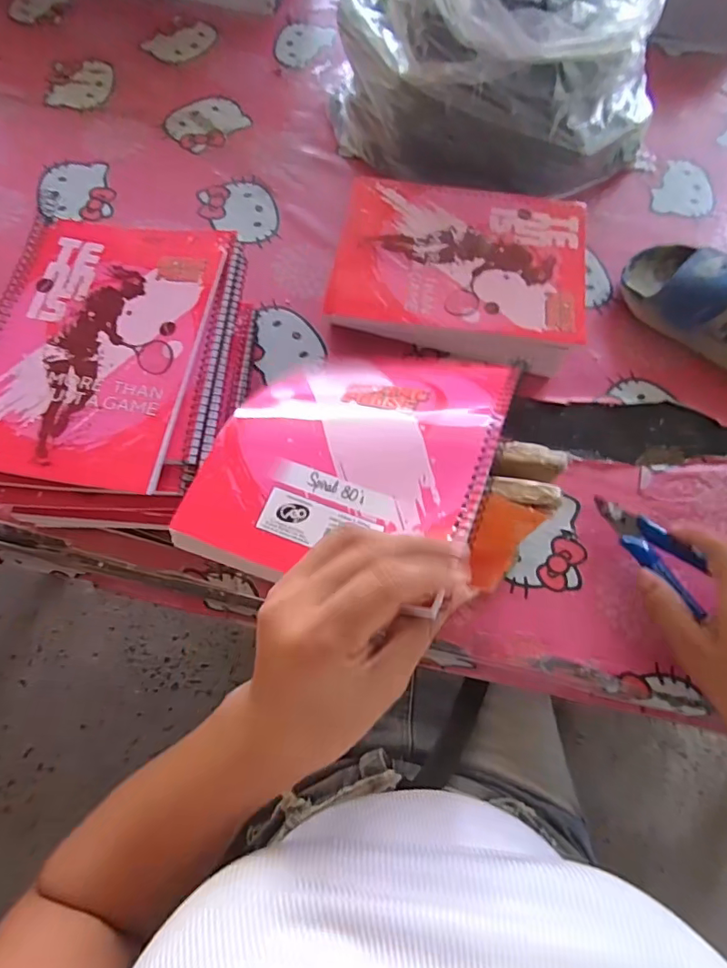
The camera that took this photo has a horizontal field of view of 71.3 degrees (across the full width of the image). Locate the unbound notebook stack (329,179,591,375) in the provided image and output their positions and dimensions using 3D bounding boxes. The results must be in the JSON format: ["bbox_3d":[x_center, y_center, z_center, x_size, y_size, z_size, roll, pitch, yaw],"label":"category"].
[{"bbox_3d":[0.081,-0.179,0.439,0.205,0.047,0.170,10,70,3],"label":"unbound notebook stack"}]

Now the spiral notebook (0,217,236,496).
[{"bbox_3d":[-0.192,-0.104,0.362,0.147,0.007,0.212,9,70,3],"label":"spiral notebook"}]

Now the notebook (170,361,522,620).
[{"bbox_3d":[-0.001,-0.022,0.295,0.146,0.026,0.176,18,59,12],"label":"notebook"}]

